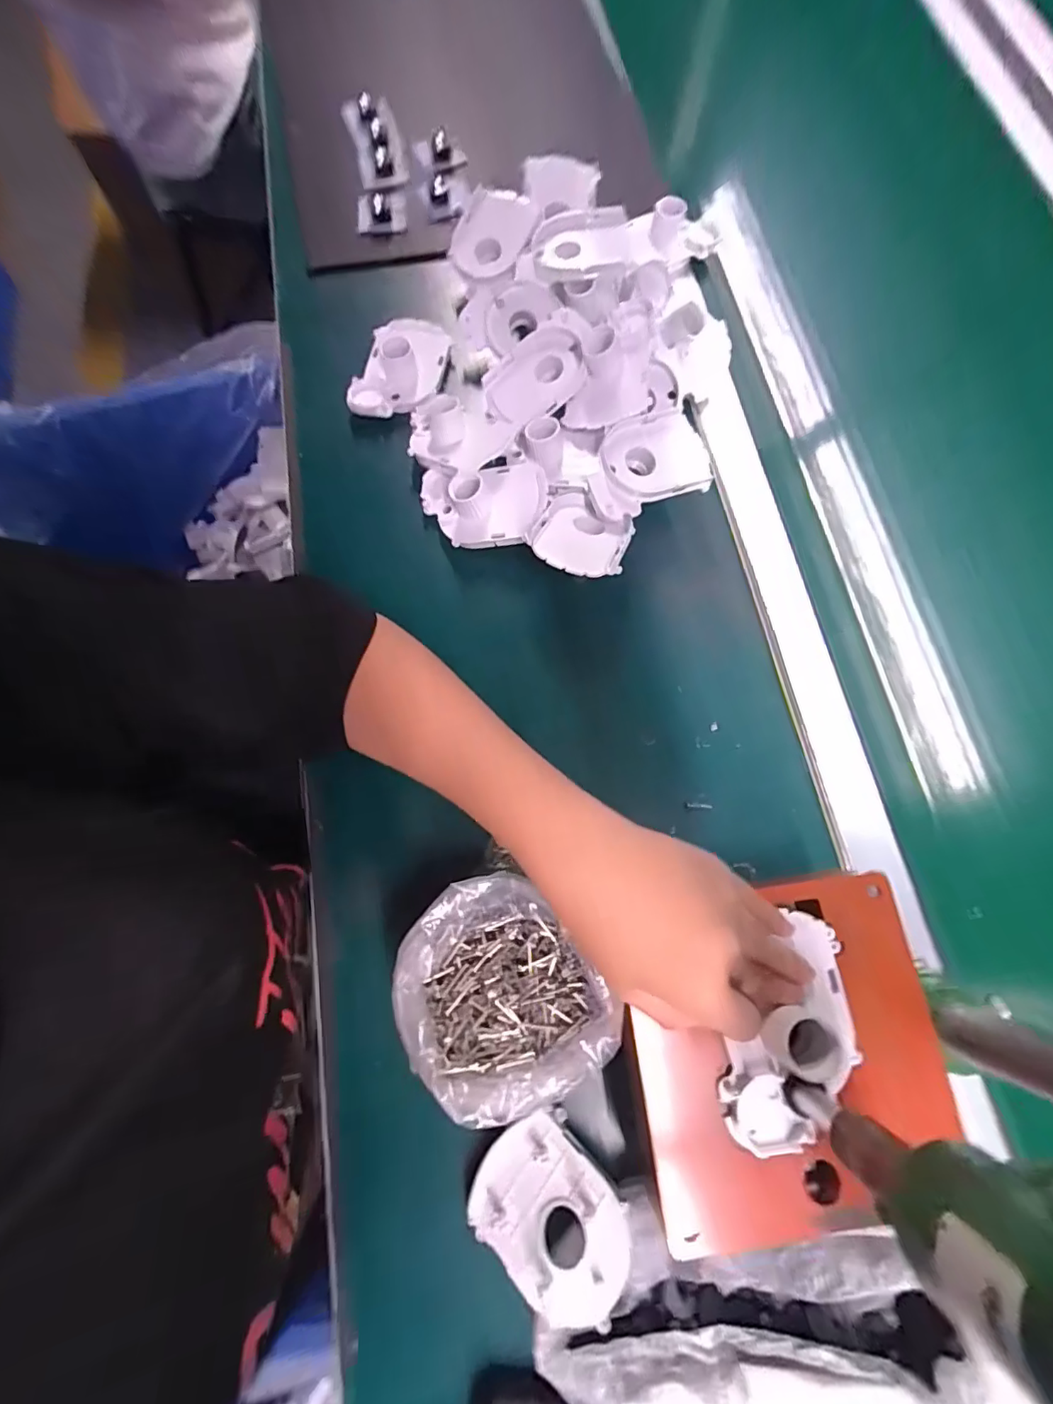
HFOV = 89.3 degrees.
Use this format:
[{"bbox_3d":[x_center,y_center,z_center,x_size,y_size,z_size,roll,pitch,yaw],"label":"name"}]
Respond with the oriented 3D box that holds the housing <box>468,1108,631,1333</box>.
[{"bbox_3d":[0.014,0.275,0.285,0.082,0.020,0.065,33,73,33],"label":"housing"}]

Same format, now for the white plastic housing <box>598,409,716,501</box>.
[{"bbox_3d":[0.098,-0.187,0.409,0.079,0.019,0.067,-18,72,-6],"label":"white plastic housing"}]

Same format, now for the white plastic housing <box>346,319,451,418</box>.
[{"bbox_3d":[-0.109,-0.292,0.454,0.073,0.037,0.098,8,72,3],"label":"white plastic housing"}]

